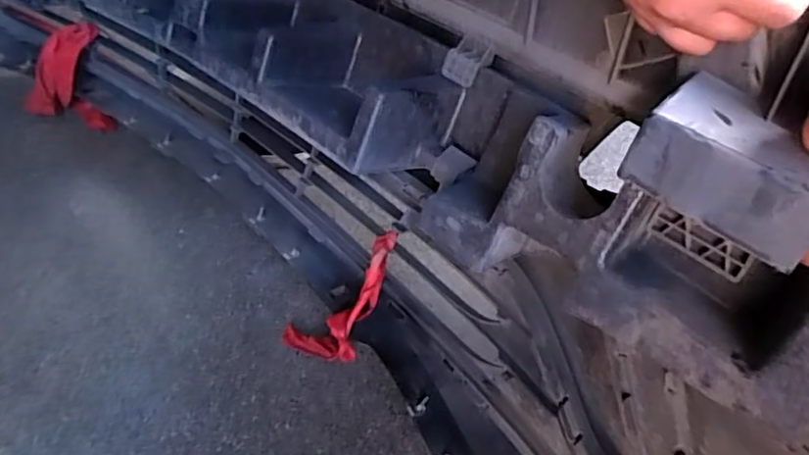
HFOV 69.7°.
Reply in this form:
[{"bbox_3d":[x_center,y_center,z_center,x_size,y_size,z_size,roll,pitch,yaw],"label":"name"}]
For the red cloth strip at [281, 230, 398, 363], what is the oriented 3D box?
[{"bbox_3d":[-0.062,0.085,0.609,0.032,0.181,0.079,17,33,-43],"label":"red cloth strip"}]

